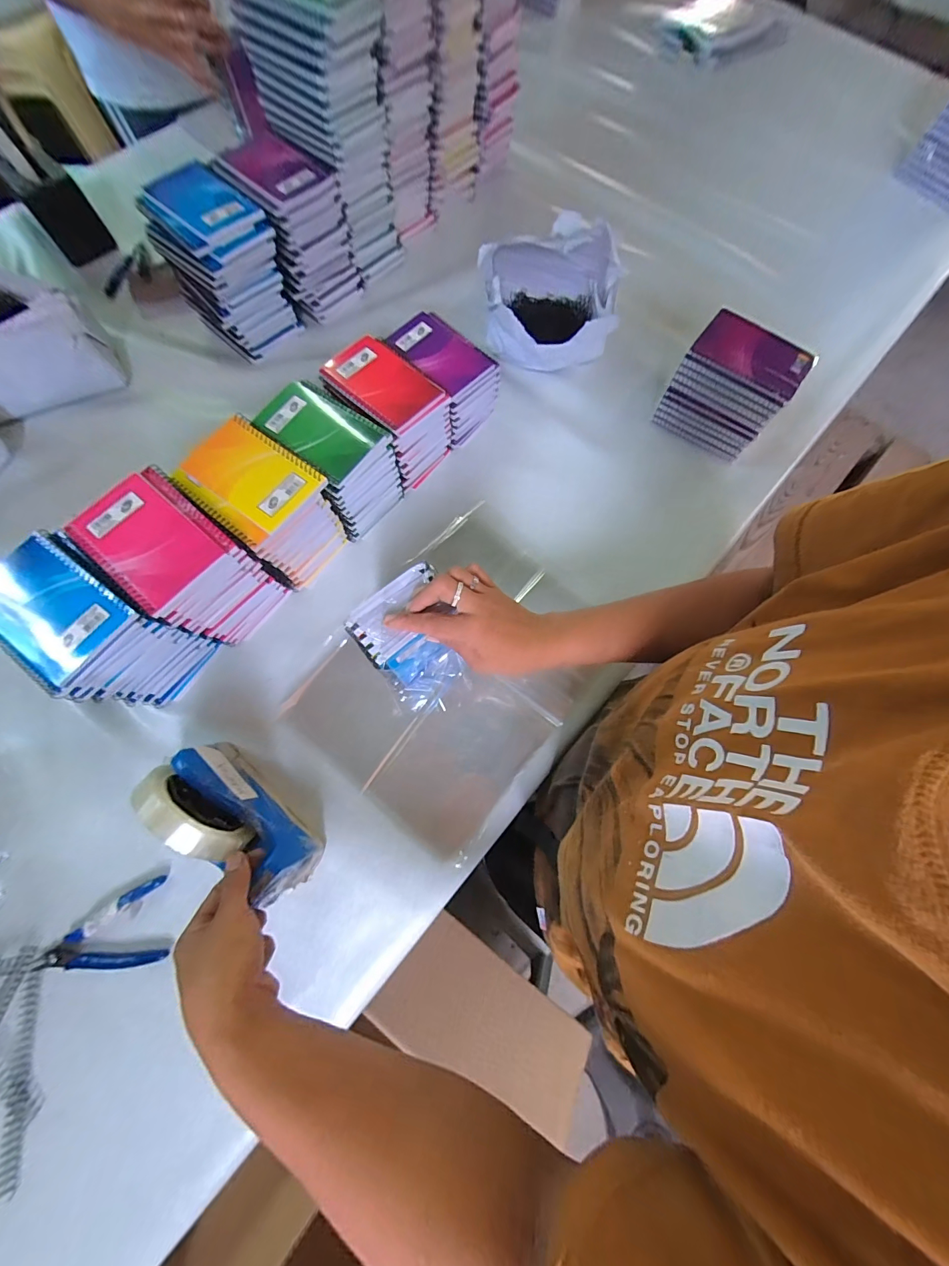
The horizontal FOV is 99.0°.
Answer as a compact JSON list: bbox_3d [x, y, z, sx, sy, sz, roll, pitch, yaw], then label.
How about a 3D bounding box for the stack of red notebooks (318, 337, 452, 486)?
[{"bbox_3d":[-0.105,-0.276,0.516,0.134,0.102,0.089,44,77,11],"label":"stack of red notebooks"}]

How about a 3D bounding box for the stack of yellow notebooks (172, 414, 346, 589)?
[{"bbox_3d":[-0.233,-0.141,0.463,0.122,0.115,0.097,38,76,9],"label":"stack of yellow notebooks"}]

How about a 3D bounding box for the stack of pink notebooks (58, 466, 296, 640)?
[{"bbox_3d":[-0.300,-0.071,0.432,0.128,0.133,0.099,38,76,9],"label":"stack of pink notebooks"}]

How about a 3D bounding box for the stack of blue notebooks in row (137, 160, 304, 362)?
[{"bbox_3d":[-0.333,-0.488,0.552,0.142,0.138,0.108,41,76,10],"label":"stack of blue notebooks in row"}]

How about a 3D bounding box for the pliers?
[{"bbox_3d":[-0.354,0.288,0.384,0.113,0.010,0.068,-16,74,-7],"label":"pliers"}]

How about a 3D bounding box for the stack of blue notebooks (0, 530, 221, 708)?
[{"bbox_3d":[-0.371,-0.004,0.411,0.131,0.127,0.096,38,76,9],"label":"stack of blue notebooks"}]

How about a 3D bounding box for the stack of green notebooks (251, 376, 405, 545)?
[{"bbox_3d":[-0.169,-0.205,0.489,0.131,0.108,0.097,39,76,9],"label":"stack of green notebooks"}]

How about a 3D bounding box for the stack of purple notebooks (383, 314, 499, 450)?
[{"bbox_3d":[-0.044,-0.348,0.550,0.093,0.081,0.149,-40,78,-13],"label":"stack of purple notebooks"}]

